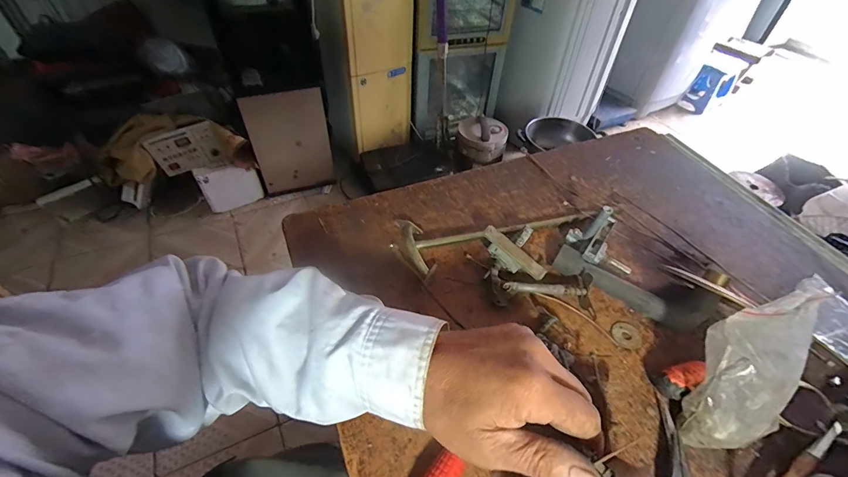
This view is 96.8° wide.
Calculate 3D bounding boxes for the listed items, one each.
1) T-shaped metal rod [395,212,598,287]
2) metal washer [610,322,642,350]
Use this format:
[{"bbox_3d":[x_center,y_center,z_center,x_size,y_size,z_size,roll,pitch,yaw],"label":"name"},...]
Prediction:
[{"bbox_3d":[0.088,-0.022,0.450,0.240,0.019,0.085,-18,51,-18],"label":"T-shaped metal rod"},{"bbox_3d":[0.204,0.097,0.378,0.029,0.004,0.029,2,48,-2],"label":"metal washer"}]

